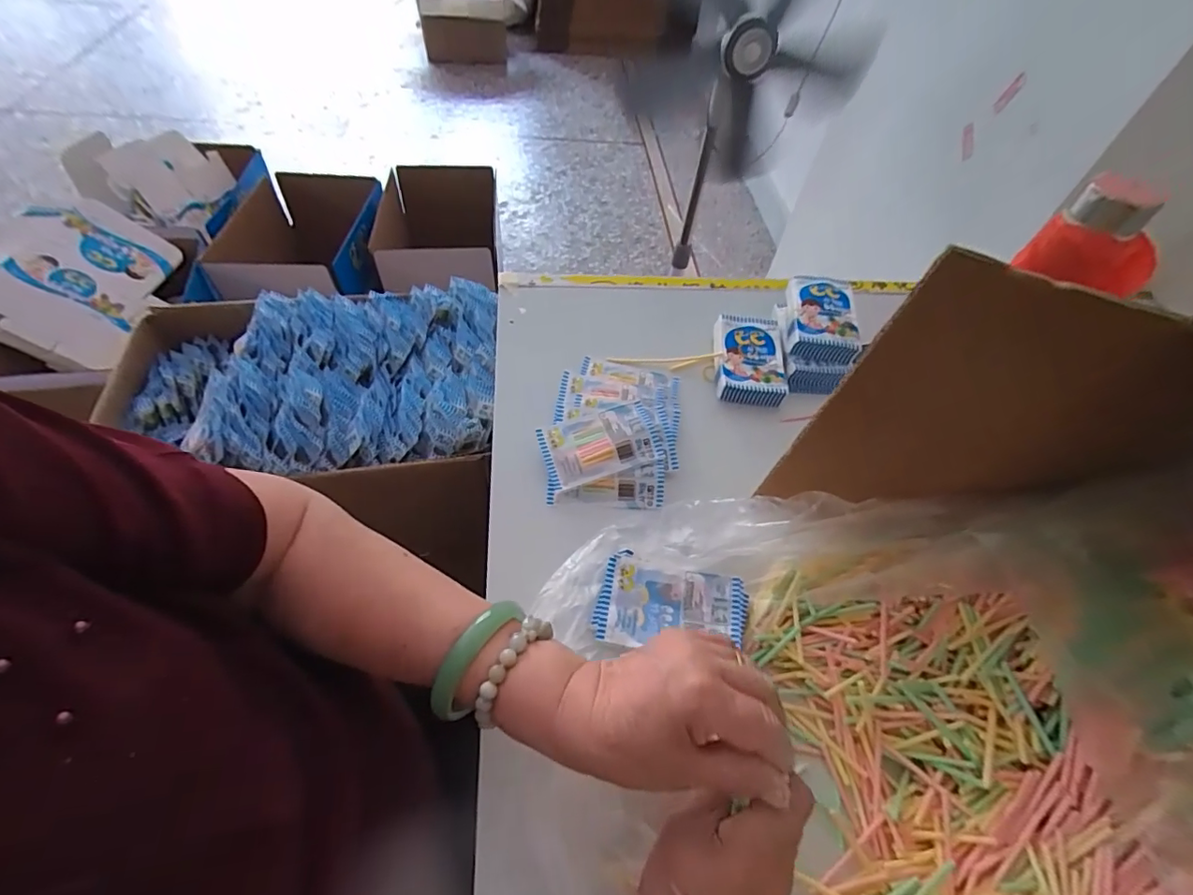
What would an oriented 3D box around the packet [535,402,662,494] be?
[{"bbox_3d":[0.004,-0.004,0.480,0.105,0.011,0.063,-16,64,-9],"label":"packet"}]

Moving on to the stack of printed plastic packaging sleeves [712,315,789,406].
[{"bbox_3d":[0.165,-0.094,0.577,0.075,0.032,0.104,7,54,0],"label":"stack of printed plastic packaging sleeves"}]

